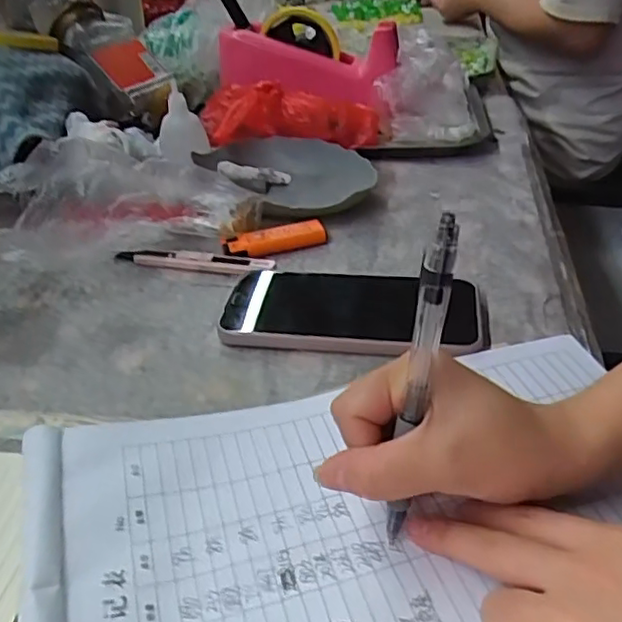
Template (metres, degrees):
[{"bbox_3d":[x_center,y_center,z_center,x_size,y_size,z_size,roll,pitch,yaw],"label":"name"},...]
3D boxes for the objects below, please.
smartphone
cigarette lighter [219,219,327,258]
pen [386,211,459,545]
[{"bbox_3d":[0.027,-0.002,0.406,0.162,0.014,0.079,3,36,10],"label":"smartphone"},{"bbox_3d":[-0.027,-0.055,0.484,0.080,0.011,0.024,-16,37,-17],"label":"cigarette lighter"},{"bbox_3d":[0.041,0.031,0.246,0.011,0.138,0.005,17,24,27],"label":"pen"}]

